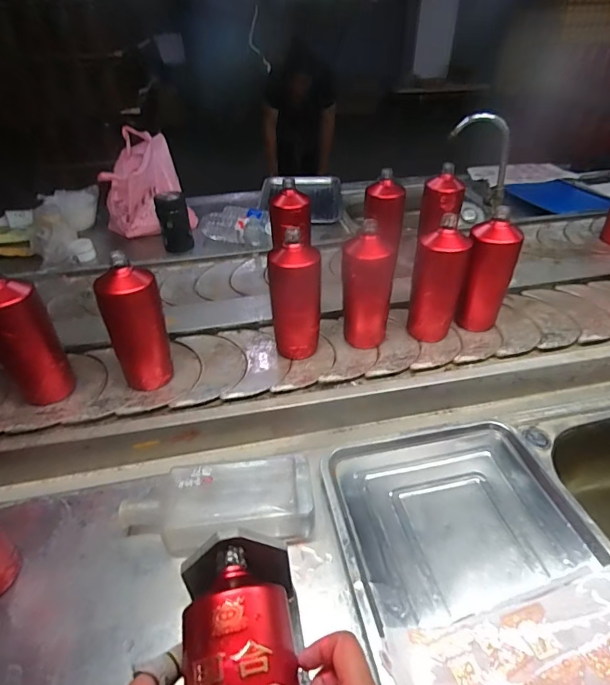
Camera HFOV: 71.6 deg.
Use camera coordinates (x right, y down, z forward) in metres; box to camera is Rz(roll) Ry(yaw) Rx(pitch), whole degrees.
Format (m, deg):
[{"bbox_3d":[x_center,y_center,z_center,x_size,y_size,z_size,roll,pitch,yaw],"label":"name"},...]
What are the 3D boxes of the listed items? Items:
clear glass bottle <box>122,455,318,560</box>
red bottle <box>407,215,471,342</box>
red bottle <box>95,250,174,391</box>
[{"bbox_3d":[-0.101,0.191,0.502,0.221,0.046,0.101,-4,34,-5],"label":"clear glass bottle"},{"bbox_3d":[0.222,-0.104,0.700,0.074,0.202,0.064,18,41,20],"label":"red bottle"},{"bbox_3d":[-0.247,-0.021,0.623,0.061,0.191,0.079,14,43,18],"label":"red bottle"}]

